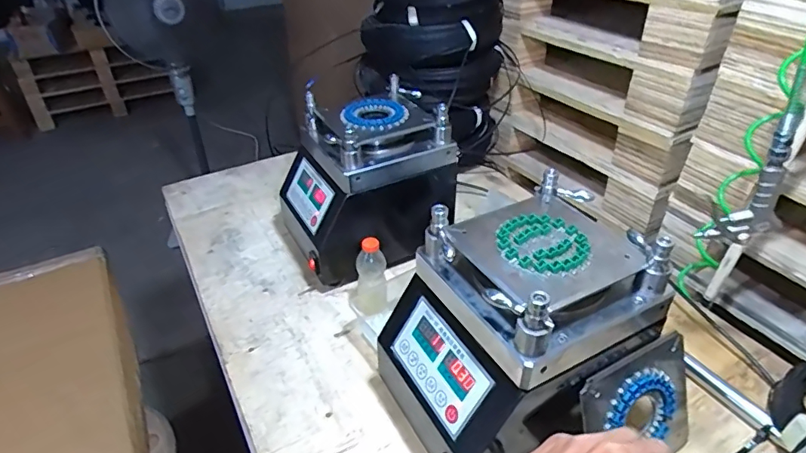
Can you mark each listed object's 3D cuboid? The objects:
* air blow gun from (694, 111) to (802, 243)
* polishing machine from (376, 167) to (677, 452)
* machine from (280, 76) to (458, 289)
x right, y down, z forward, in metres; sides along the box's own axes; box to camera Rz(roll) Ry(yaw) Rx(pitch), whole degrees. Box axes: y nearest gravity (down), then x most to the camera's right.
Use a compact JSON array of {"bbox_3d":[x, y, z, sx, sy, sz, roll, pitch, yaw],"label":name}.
[{"bbox_3d":[0.440,-0.055,0.626,0.079,0.172,0.019,10,37,18],"label":"air blow gun"},{"bbox_3d":[0.138,0.137,0.643,0.274,0.279,0.218,-19,38,-22],"label":"polishing machine"},{"bbox_3d":[-0.066,-0.075,0.969,0.301,0.302,0.261,-16,38,-18],"label":"machine"}]

